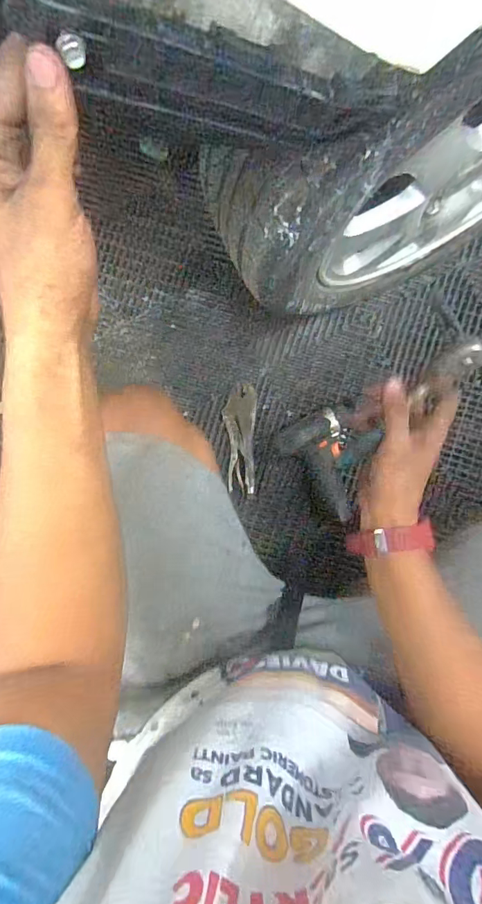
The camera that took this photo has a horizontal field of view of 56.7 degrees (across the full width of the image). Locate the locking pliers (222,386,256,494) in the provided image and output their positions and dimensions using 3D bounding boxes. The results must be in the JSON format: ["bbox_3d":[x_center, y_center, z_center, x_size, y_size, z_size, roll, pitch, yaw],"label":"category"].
[{"bbox_3d":[-0.002,-0.024,0.818,0.057,0.017,0.194,2,90,3],"label":"locking pliers"}]

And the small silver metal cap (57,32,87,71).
[{"bbox_3d":[-0.078,-0.185,0.207,0.011,0.012,0.008,-23,89,3],"label":"small silver metal cap"}]

